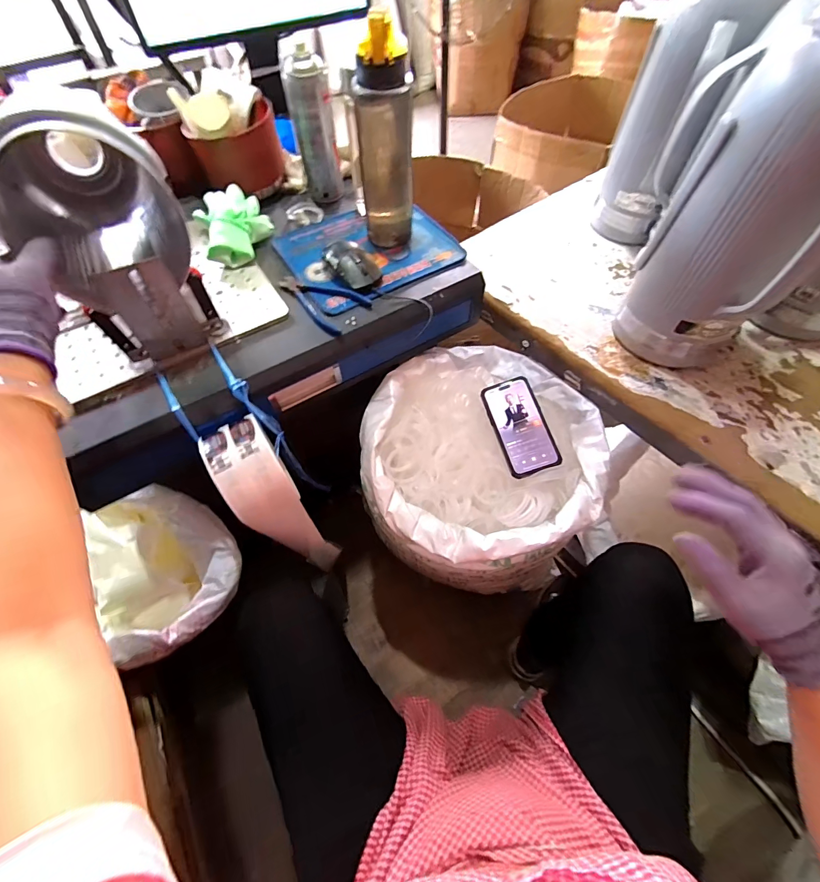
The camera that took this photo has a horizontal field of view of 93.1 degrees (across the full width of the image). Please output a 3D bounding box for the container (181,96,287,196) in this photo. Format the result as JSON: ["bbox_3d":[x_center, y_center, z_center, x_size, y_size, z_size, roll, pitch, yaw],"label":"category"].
[{"bbox_3d":[-0.285,-0.487,0.658,0.141,0.095,0.121,-17,60,-8],"label":"container"}]

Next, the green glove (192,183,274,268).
[{"bbox_3d":[-0.276,-0.340,0.616,0.103,0.059,0.134,-22,61,-12],"label":"green glove"}]

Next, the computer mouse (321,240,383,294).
[{"bbox_3d":[-0.089,-0.271,0.589,0.064,0.035,0.110,-31,63,-16],"label":"computer mouse"}]

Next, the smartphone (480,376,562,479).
[{"bbox_3d":[0.185,-0.026,0.650,0.085,0.011,0.165,-20,74,6],"label":"smartphone"}]

